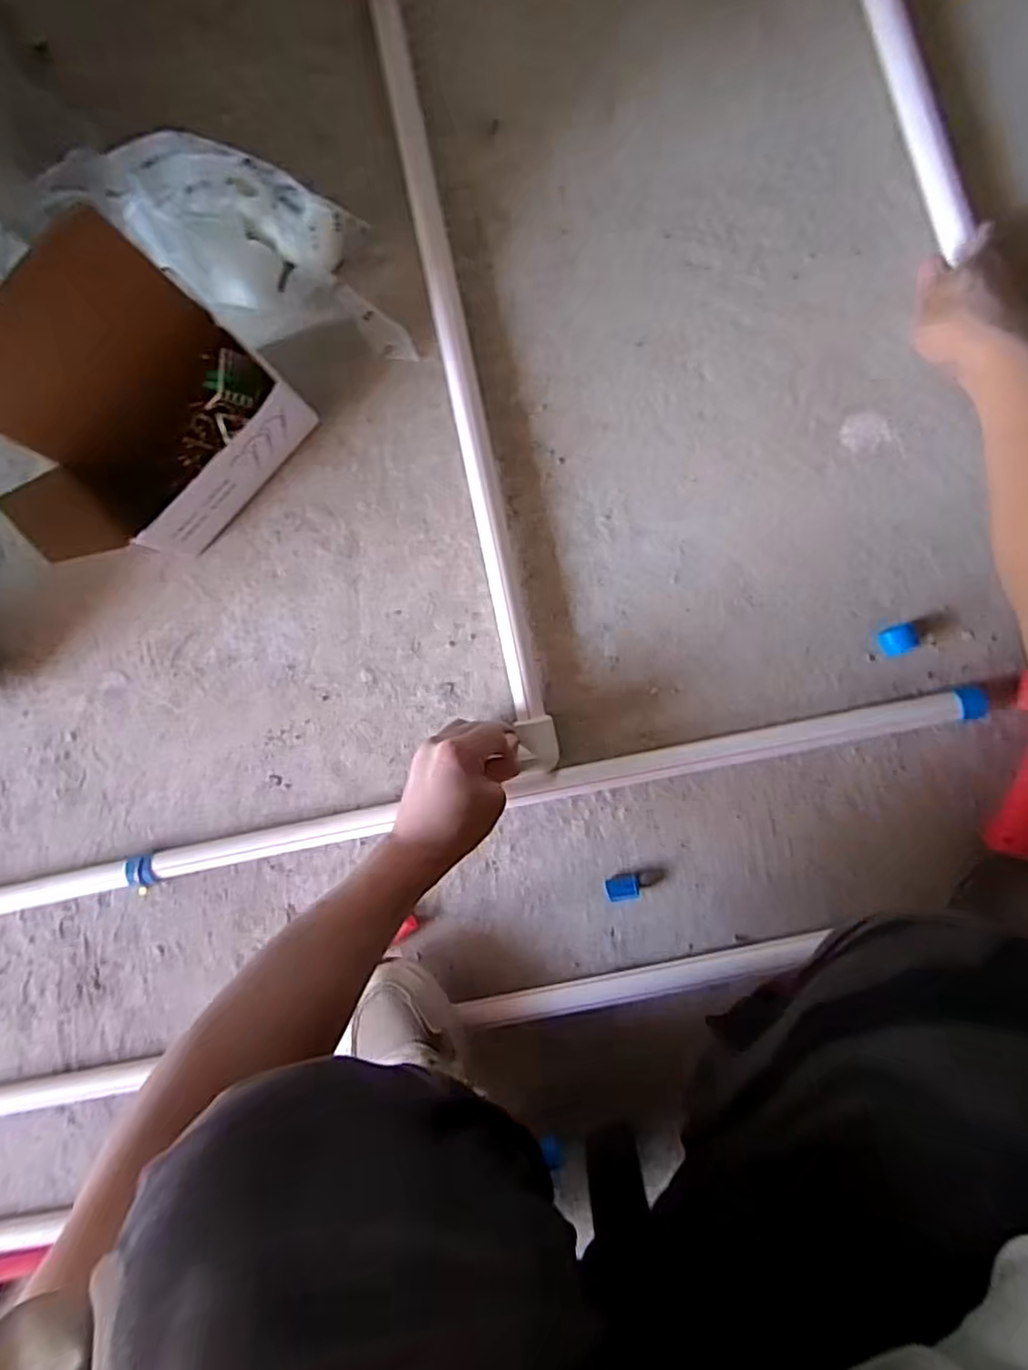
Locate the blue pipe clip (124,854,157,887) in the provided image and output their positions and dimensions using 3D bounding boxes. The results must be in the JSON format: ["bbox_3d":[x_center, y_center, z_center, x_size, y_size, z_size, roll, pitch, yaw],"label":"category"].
[{"bbox_3d":[-0.361,0.180,0.634,0.027,0.021,0.030,-14,92,6],"label":"blue pipe clip"}]

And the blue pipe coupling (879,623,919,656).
[{"bbox_3d":[0.328,-0.039,0.558,0.025,0.026,0.022,-23,91,6],"label":"blue pipe coupling"}]

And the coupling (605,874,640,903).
[{"bbox_3d":[0.099,0.184,0.590,0.031,0.023,0.023,-6,93,6],"label":"coupling"}]

